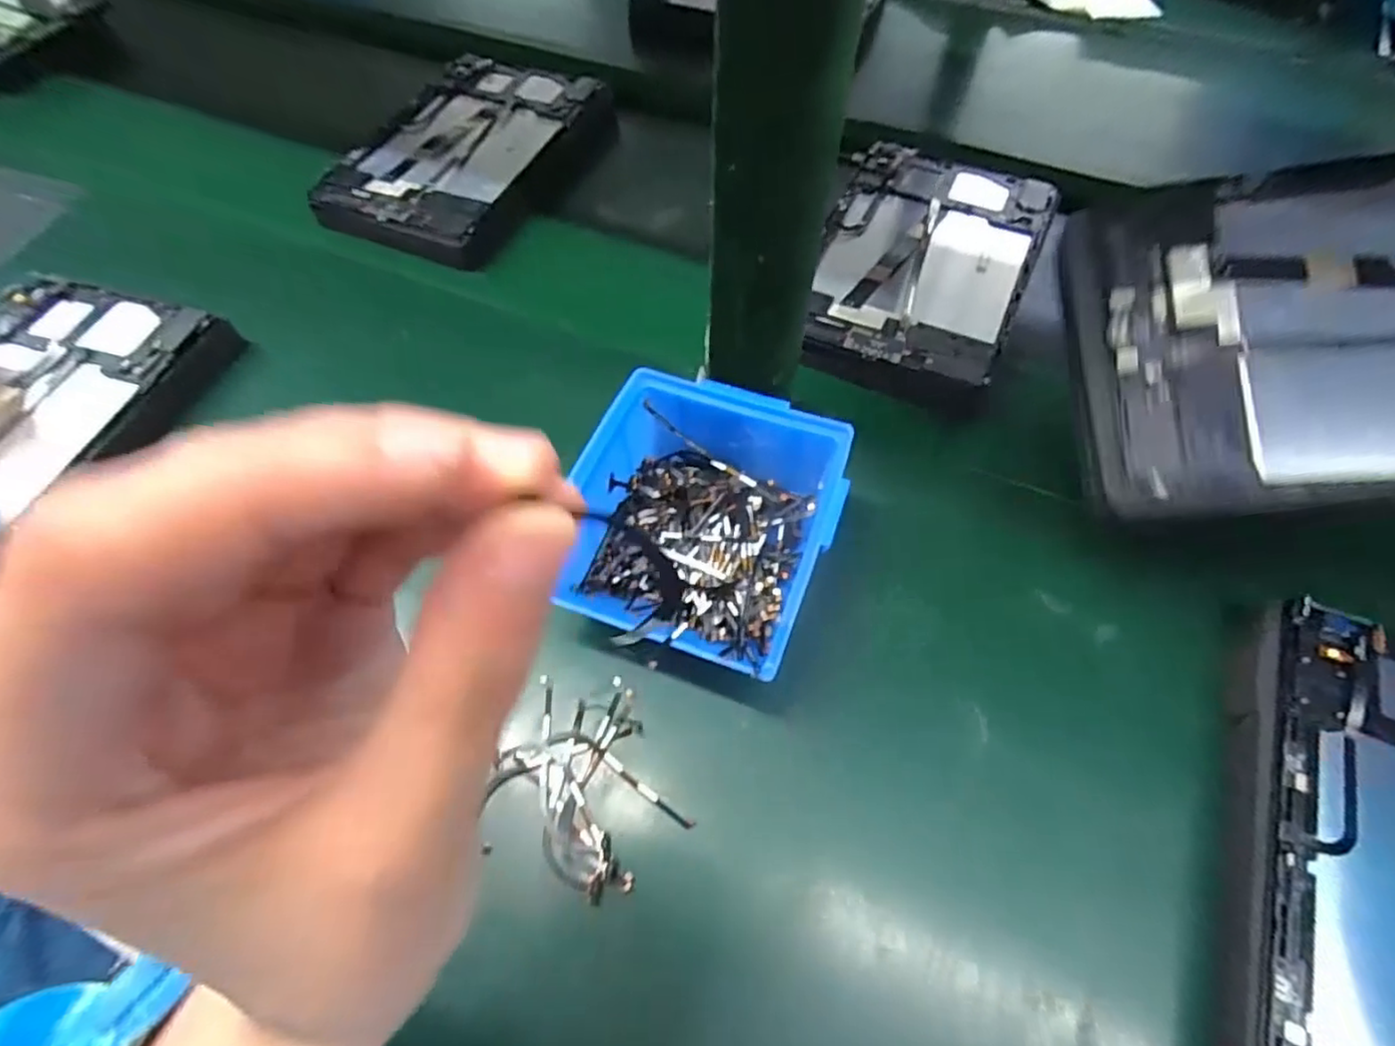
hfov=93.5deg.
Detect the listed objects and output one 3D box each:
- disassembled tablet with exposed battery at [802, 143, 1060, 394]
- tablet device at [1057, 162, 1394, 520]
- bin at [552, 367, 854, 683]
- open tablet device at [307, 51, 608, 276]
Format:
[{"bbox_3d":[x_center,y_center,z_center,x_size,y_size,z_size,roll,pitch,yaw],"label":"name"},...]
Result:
[{"bbox_3d":[0.169,-0.194,0.476,0.155,0.014,0.250,14,59,9],"label":"disassembled tablet with exposed battery"},{"bbox_3d":[0.282,-0.080,0.261,0.230,0.010,0.148,-2,72,16],"label":"tablet device"},{"bbox_3d":[0.005,-0.006,0.338,0.126,0.057,0.150,20,60,13],"label":"bin"},{"bbox_3d":[-0.197,-0.320,0.560,0.159,0.026,0.255,17,60,10],"label":"open tablet device"}]

